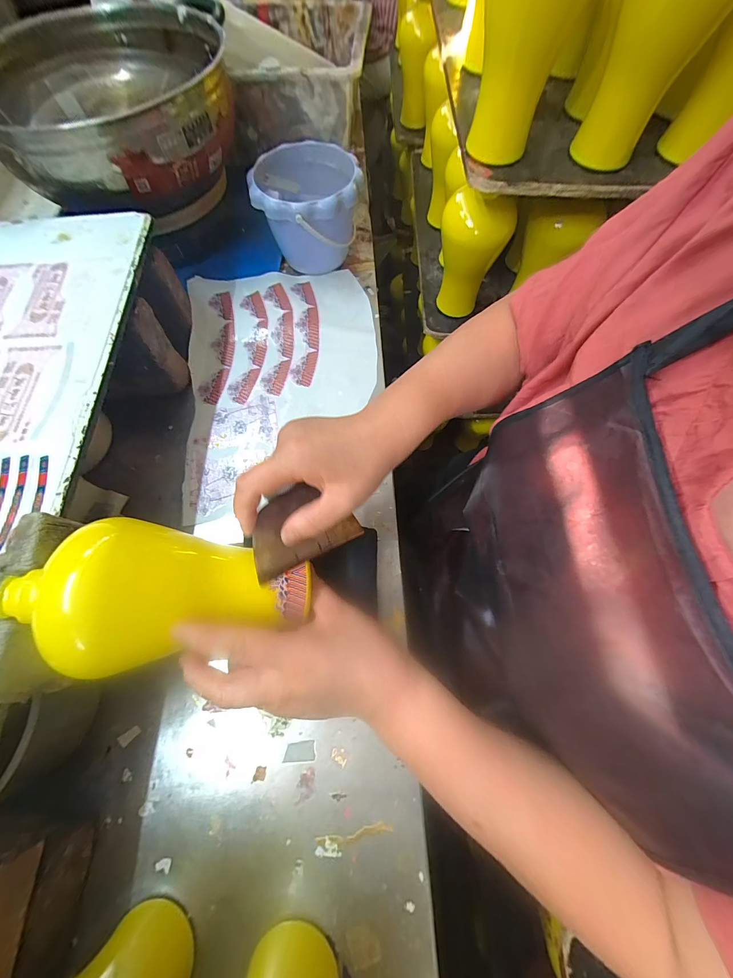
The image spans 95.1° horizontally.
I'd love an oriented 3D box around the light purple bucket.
[{"bbox_3d":[-0.085,-0.407,0.507,0.146,0.116,0.151,0,69,0],"label":"light purple bucket"}]

